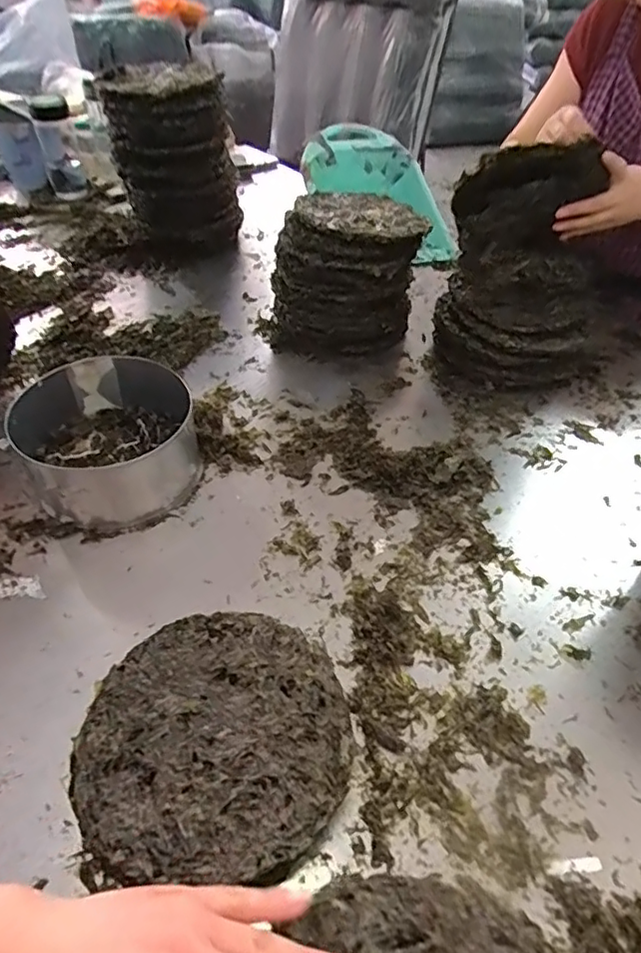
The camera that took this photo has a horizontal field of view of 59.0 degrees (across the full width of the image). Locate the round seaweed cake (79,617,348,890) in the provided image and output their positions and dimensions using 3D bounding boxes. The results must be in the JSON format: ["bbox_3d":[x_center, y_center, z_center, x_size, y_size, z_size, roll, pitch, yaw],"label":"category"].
[{"bbox_3d":[-0.078,0.198,0.433,0.191,0.030,0.185,1,44,-2],"label":"round seaweed cake"}]

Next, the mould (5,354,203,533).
[{"bbox_3d":[-0.233,-0.040,0.627,0.182,0.086,0.187,-15,47,-18],"label":"mould"}]

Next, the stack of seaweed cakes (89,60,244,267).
[{"bbox_3d":[-0.239,-0.513,0.962,0.188,0.274,0.188,-3,44,-6],"label":"stack of seaweed cakes"}]

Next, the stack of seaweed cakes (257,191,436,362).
[{"bbox_3d":[0.037,-0.298,0.840,0.195,0.169,0.205,14,45,12],"label":"stack of seaweed cakes"}]

